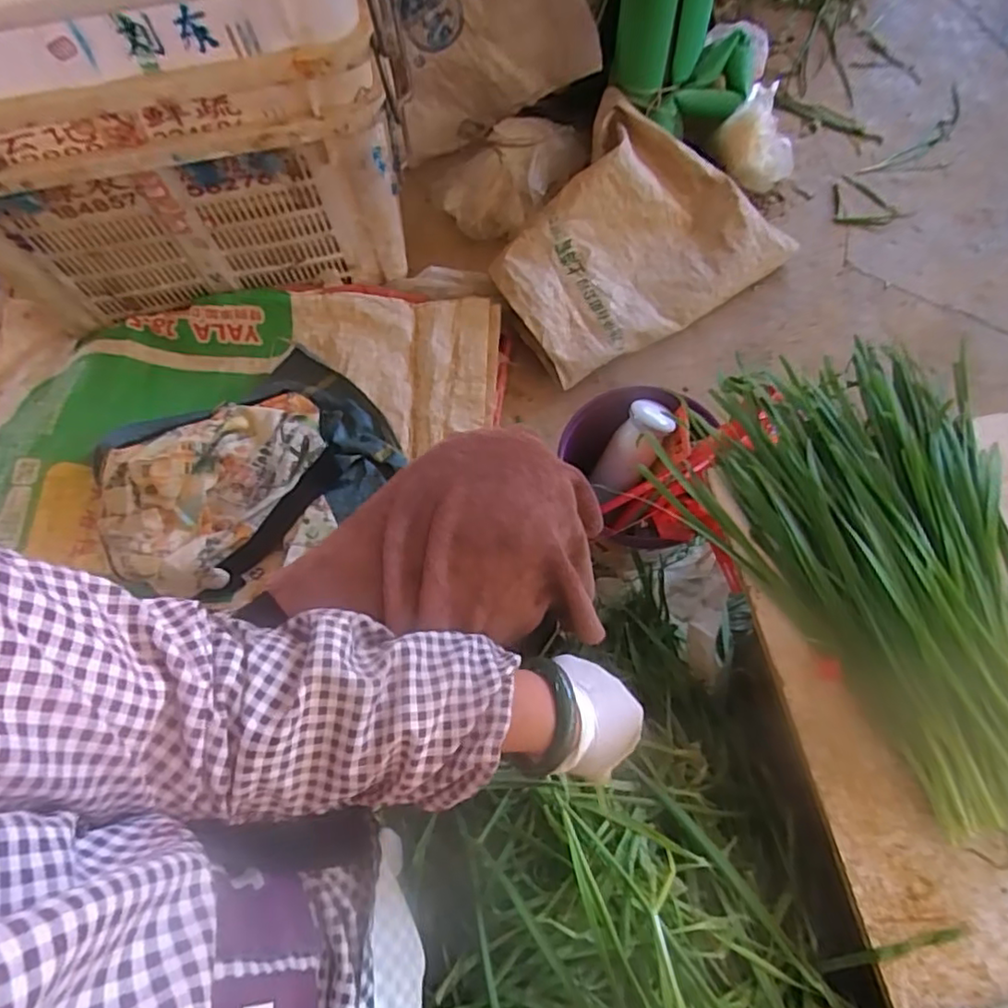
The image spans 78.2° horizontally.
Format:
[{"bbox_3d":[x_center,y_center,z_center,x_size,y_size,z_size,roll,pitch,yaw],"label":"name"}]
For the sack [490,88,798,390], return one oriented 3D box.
[{"bbox_3d":[0.192,-0.466,1.063,0.474,0.140,0.388,-32,69,-11],"label":"sack"}]

